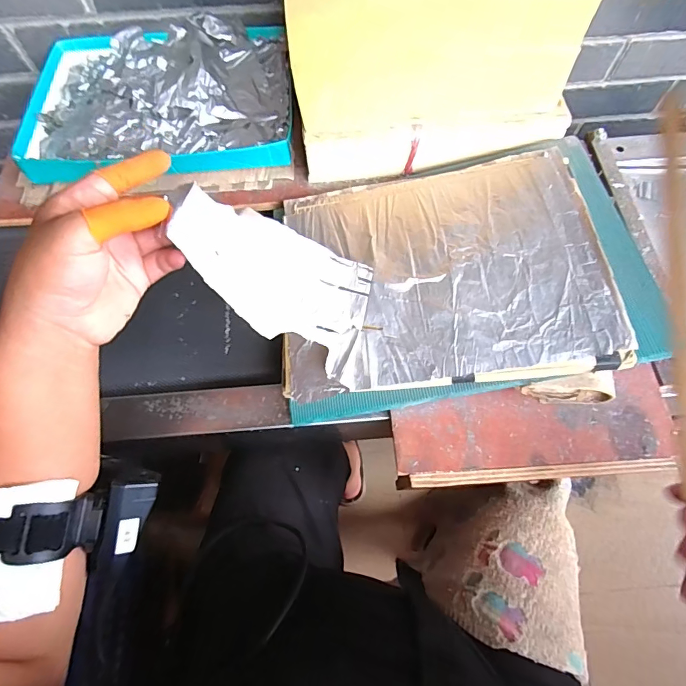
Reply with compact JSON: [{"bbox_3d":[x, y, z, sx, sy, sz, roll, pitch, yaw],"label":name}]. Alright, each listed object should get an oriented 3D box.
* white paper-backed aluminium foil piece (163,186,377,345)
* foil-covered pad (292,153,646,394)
[{"bbox_3d":[-0.052,-0.054,0.334,0.166,0.036,0.081,21,59,-38],"label":"white paper-backed aluminium foil piece"},{"bbox_3d":[0.081,-0.068,0.381,0.266,0.010,0.215,-7,65,9],"label":"foil-covered pad"}]

